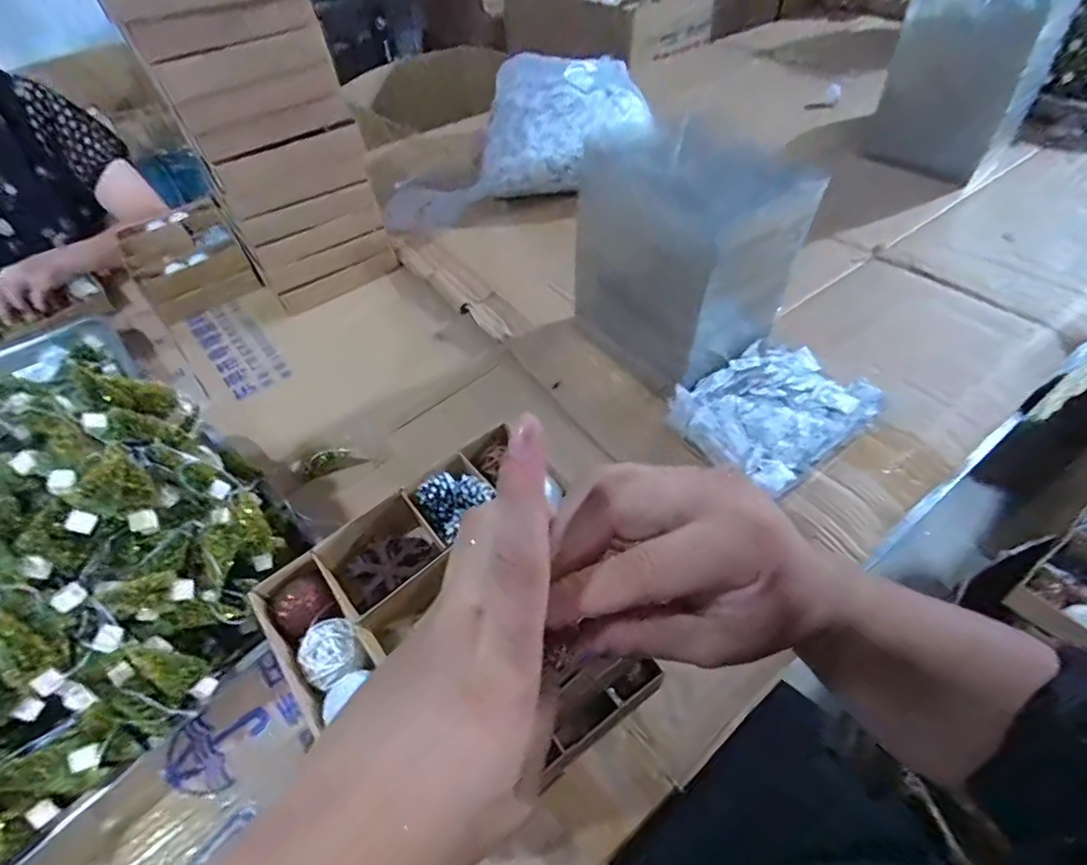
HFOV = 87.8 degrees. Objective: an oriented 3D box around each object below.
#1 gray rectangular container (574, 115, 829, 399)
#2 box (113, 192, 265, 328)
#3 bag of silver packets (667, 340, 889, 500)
[{"bbox_3d":[0.174,-0.211,0.707,0.179,0.225,0.208,-32,56,-23],"label":"gray rectangular container"},{"bbox_3d":[-0.616,-0.301,0.977,0.168,0.086,0.208,-29,55,-21],"label":"box"},{"bbox_3d":[0.279,-0.032,0.676,0.207,0.041,0.165,-31,55,-22],"label":"bag of silver packets"}]

